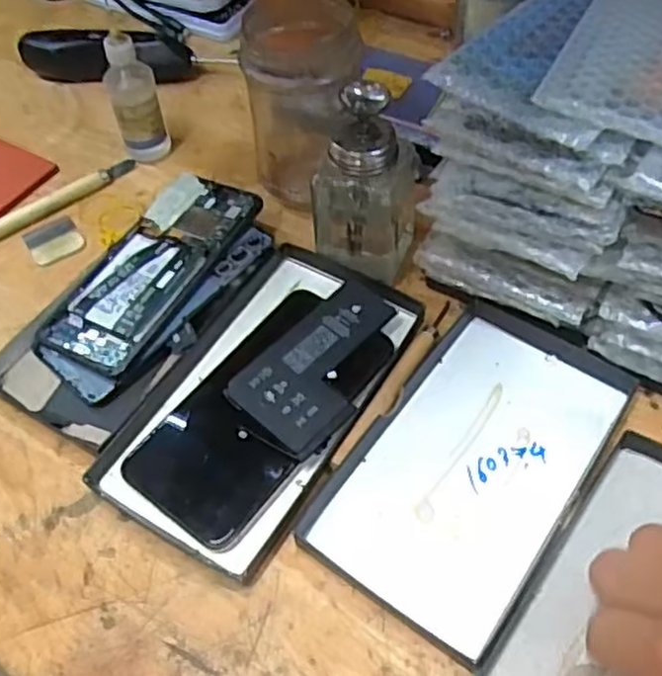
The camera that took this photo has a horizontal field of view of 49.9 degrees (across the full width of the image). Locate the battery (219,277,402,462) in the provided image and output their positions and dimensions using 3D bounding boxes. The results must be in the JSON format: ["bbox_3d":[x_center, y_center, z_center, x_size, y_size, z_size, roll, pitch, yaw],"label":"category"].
[{"bbox_3d":[-0.004,0.014,0.409,0.064,0.010,0.112,34,62,25],"label":"battery"}]

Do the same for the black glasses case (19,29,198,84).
[{"bbox_3d":[-0.190,-0.240,0.602,0.141,0.033,0.047,10,55,12],"label":"black glasses case"}]

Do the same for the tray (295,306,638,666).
[{"bbox_3d":[0.075,0.062,0.370,0.103,0.013,0.177,30,62,21],"label":"tray"}]

